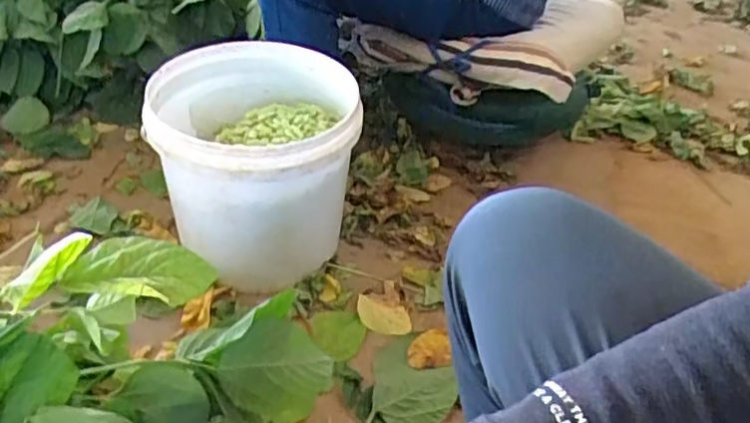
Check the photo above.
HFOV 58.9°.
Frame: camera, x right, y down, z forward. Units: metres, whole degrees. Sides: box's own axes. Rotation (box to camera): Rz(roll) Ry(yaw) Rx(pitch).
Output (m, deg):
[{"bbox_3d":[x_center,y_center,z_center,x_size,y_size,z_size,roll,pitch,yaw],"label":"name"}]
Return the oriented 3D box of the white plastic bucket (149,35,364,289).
[{"bbox_3d":[-0.155,-0.056,0.925,0.268,0.252,0.266,0,39,0],"label":"white plastic bucket"}]

